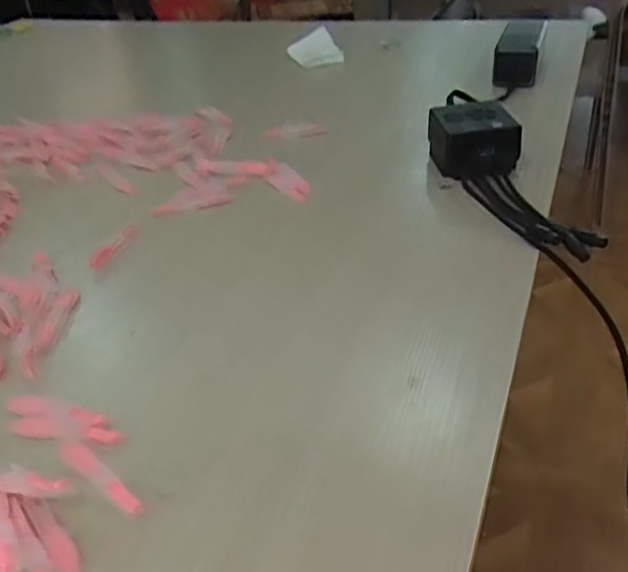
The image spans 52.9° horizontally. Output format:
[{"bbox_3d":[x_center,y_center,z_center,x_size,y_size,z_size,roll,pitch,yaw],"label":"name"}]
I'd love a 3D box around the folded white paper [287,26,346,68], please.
[{"bbox_3d":[0.009,-0.408,1.088,0.032,0.063,0.138,-29,43,-31],"label":"folded white paper"}]

